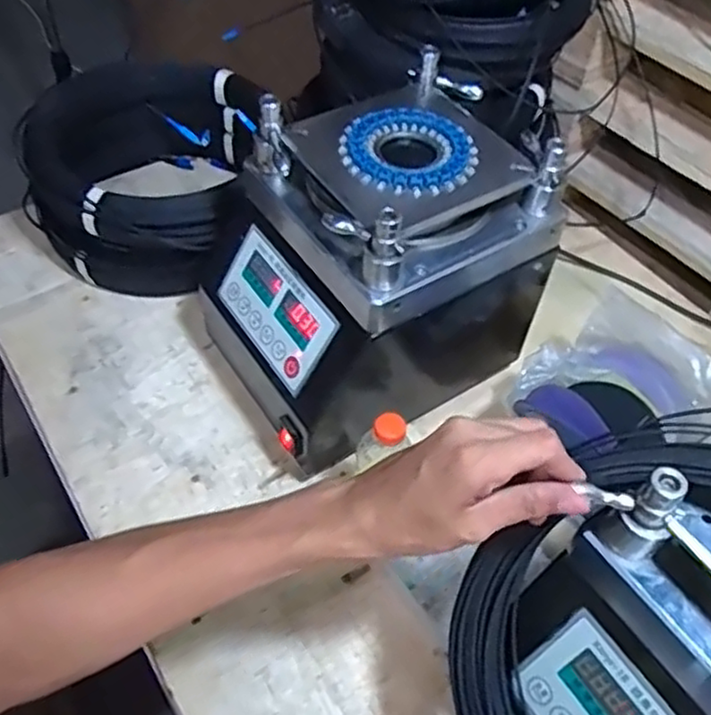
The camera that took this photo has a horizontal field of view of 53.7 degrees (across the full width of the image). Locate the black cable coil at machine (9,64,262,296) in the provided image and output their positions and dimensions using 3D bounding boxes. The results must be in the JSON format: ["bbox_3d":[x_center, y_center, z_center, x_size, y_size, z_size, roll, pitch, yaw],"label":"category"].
[{"bbox_3d":[-0.283,-0.230,0.879,0.279,0.166,0.297,-1,51,-3],"label":"black cable coil at machine"}]

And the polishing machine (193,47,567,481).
[{"bbox_3d":[0.019,-0.081,0.696,0.280,0.277,0.211,-24,56,-20],"label":"polishing machine"}]

